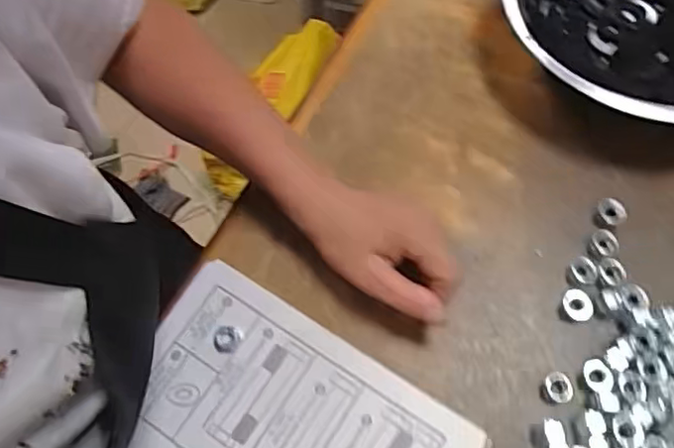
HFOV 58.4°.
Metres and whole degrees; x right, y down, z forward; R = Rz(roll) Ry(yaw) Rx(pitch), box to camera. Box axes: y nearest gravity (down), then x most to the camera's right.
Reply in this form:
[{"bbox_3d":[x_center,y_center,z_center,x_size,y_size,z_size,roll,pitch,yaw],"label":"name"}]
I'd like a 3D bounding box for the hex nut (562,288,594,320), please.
[{"bbox_3d":[0.170,0.057,0.423,0.020,0.004,0.022,3,65,5],"label":"hex nut"}]

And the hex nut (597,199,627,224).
[{"bbox_3d":[0.205,-0.009,0.451,0.022,0.011,0.016,40,73,19],"label":"hex nut"}]

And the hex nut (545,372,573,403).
[{"bbox_3d":[0.149,0.109,0.404,0.017,0.004,0.020,3,65,5],"label":"hex nut"}]

